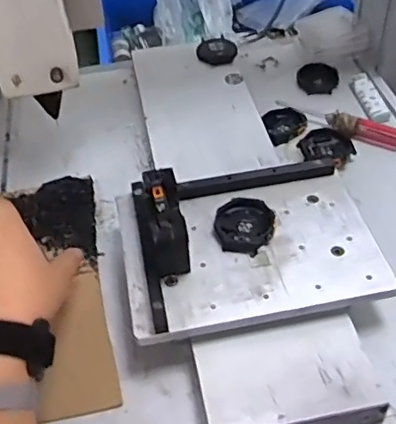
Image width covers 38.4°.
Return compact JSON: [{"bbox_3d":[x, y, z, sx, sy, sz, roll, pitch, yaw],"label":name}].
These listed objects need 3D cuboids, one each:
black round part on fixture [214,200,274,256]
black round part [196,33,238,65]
[{"bbox_3d":[0.038,0.011,0.461,0.047,0.011,0.050,-2,46,2],"label":"black round part on fixture"},{"bbox_3d":[0.022,-0.195,0.683,0.044,0.012,0.045,-2,46,2],"label":"black round part"}]

